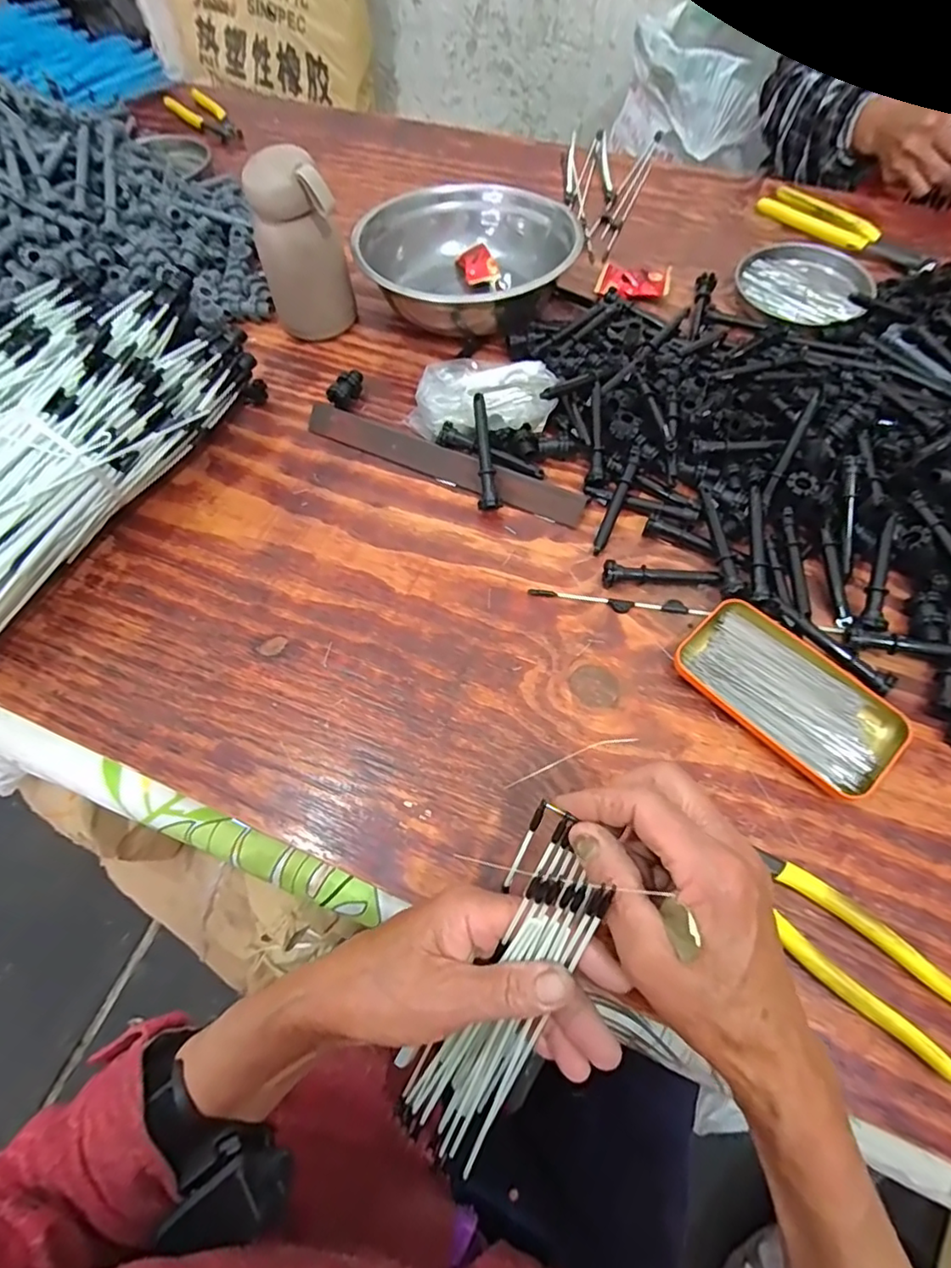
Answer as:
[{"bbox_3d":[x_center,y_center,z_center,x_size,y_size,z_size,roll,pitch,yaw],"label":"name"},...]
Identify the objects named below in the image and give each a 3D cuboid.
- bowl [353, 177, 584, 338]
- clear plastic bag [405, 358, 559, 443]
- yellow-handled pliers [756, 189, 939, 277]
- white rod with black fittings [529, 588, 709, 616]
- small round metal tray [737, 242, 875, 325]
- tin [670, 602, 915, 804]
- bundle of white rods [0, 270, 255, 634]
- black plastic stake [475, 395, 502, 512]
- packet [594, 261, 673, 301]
[{"bbox_3d":[-0.008,-0.387,0.605,0.203,0.073,0.203,-1,62,2],"label":"bowl"},{"bbox_3d":[0.005,-0.205,0.516,0.126,0.045,0.074,17,63,11],"label":"clear plastic bag"},{"bbox_3d":[0.417,-0.452,0.658,0.054,0.024,0.207,-34,66,-15],"label":"yellow-handled pliers"},{"bbox_3d":[0.107,-0.024,0.440,0.131,0.004,0.013,5,62,5],"label":"white rod with black fittings"},{"bbox_3d":[0.344,-0.368,0.609,0.130,0.013,0.117,37,69,20],"label":"small round metal tray"},{"bbox_3d":[0.213,0.040,0.396,0.076,0.017,0.141,-40,67,-18],"label":"tin"},{"bbox_3d":[-0.360,-0.152,0.463,0.208,0.114,0.325,29,67,15],"label":"bundle of white rods"},{"bbox_3d":[0.008,-0.150,0.479,0.018,0.013,0.093,-5,89,-1],"label":"black plastic stake"},{"bbox_3d":[0.167,-0.374,0.616,0.074,0.012,0.057,18,64,11],"label":"packet"}]

